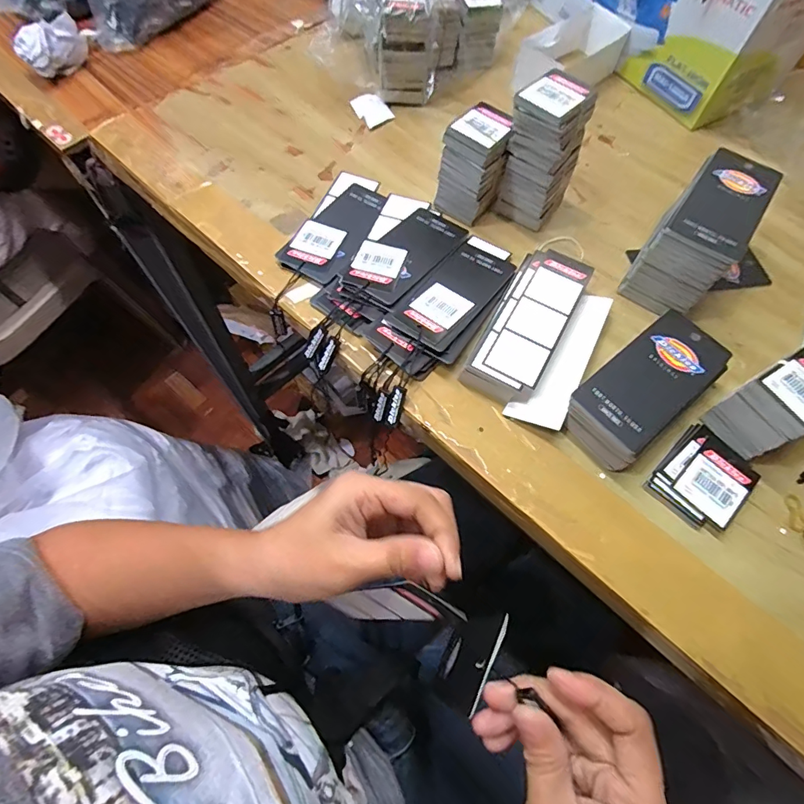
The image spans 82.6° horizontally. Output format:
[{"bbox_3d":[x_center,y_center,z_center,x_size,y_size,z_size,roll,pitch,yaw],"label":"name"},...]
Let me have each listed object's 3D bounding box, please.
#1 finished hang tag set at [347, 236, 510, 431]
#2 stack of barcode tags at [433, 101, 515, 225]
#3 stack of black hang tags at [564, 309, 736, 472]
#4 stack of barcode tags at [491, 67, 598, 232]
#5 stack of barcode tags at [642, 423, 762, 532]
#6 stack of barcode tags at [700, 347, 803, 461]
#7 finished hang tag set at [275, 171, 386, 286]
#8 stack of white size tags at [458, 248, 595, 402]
[{"bbox_3d":[0.039,-0.075,0.336,0.057,0.016,0.136,37,69,15],"label":"finished hang tag set"},{"bbox_3d":[0.061,-0.189,0.364,0.039,0.064,0.056,37,69,15],"label":"stack of barcode tags"},{"bbox_3d":[0.160,-0.009,0.301,0.111,0.031,0.053,-37,70,-17],"label":"stack of black hang tags"},{"bbox_3d":[0.109,-0.191,0.355,0.046,0.093,0.049,33,68,14],"label":"stack of barcode tags"},{"bbox_3d":[0.191,0.049,0.289,0.060,0.010,0.050,-41,71,-19],"label":"stack of barcode tags"},{"bbox_3d":[0.234,0.003,0.289,0.055,0.051,0.045,-29,68,-14],"label":"stack of barcode tags"},{"bbox_3d":[-0.049,-0.145,0.369,0.054,0.010,0.119,22,65,9],"label":"finished hang tag set"},{"bbox_3d":[0.092,-0.058,0.327,0.050,0.022,0.123,27,66,11],"label":"stack of white size tags"}]

